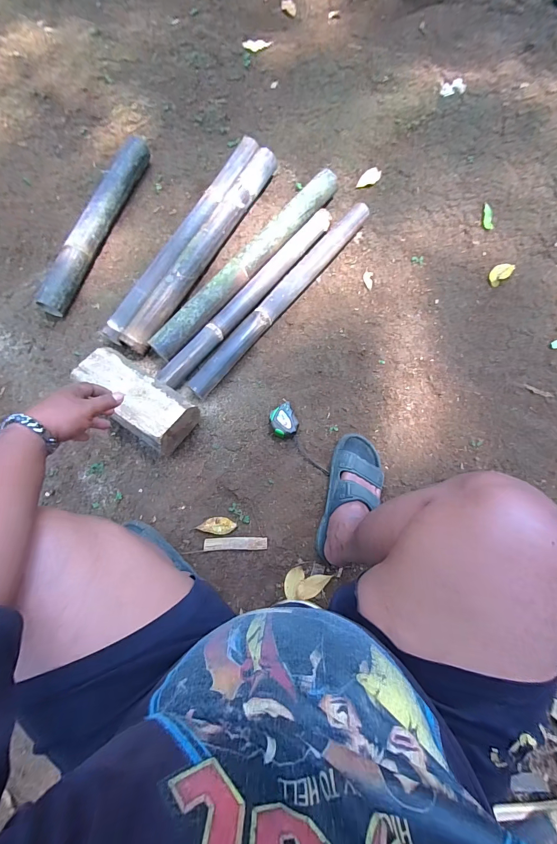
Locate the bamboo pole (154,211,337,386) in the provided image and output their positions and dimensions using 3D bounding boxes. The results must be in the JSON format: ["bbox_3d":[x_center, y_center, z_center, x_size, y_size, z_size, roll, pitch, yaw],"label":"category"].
[{"bbox_3d":[-0.069,-0.336,0.898,0.070,0.049,0.657,39,79,10],"label":"bamboo pole"}]

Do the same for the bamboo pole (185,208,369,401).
[{"bbox_3d":[0.014,-0.335,0.893,0.061,0.054,0.702,39,79,10],"label":"bamboo pole"}]

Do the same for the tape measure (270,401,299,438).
[{"bbox_3d":[0.012,-0.002,0.816,0.068,0.044,0.079,-27,77,-6],"label":"tape measure"}]

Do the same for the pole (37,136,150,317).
[{"bbox_3d":[-0.522,-0.579,0.960,0.071,0.076,0.596,20,77,6],"label":"pole"}]

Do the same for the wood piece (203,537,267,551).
[{"bbox_3d":[-0.099,0.281,0.763,0.145,0.006,0.028,-2,77,1],"label":"wood piece"}]

